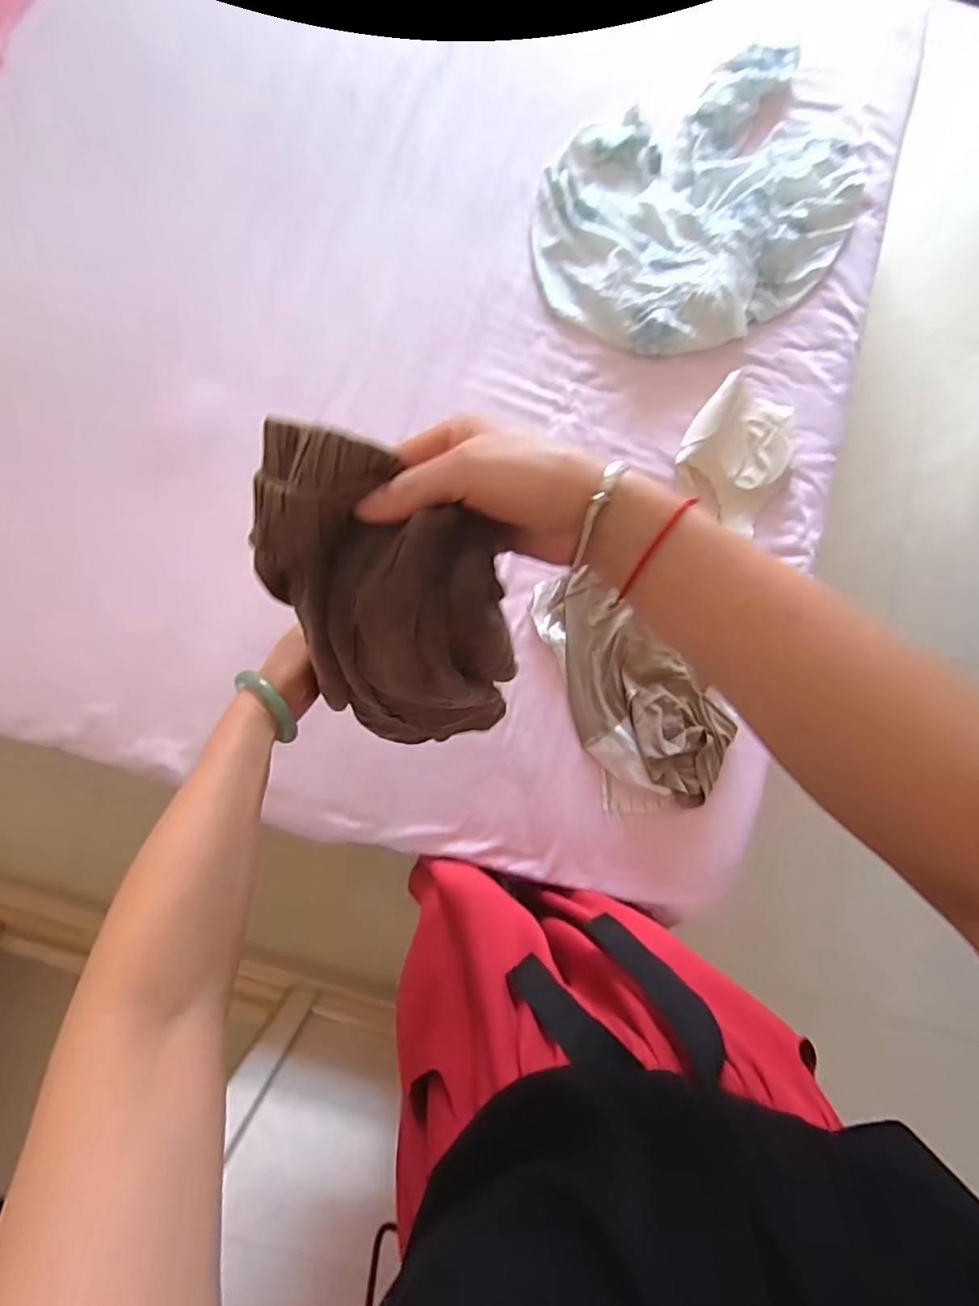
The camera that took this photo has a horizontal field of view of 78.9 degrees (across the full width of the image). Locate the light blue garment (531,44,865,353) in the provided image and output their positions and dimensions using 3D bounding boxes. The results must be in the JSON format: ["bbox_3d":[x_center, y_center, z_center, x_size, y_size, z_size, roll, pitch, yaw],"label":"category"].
[{"bbox_3d":[0.334,-0.700,0.937,0.533,0.049,0.390,-36,85,-6],"label":"light blue garment"}]

